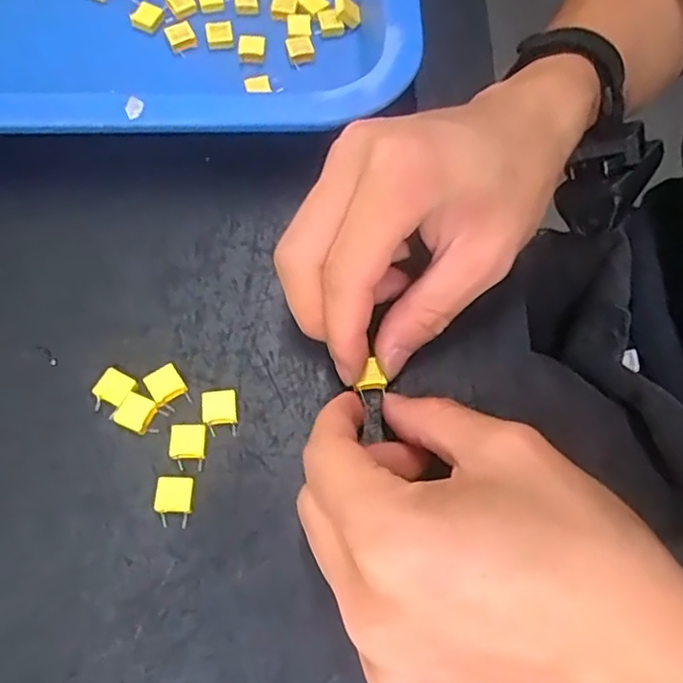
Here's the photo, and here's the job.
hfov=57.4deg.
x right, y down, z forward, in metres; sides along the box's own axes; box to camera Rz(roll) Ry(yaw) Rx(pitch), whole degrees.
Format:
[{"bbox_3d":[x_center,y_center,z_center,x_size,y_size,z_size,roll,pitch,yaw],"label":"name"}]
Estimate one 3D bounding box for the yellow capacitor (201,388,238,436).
[{"bbox_3d":[-0.048,0.028,0.247,0.013,0.006,0.018,-10,67,-4],"label":"yellow capacitor"}]

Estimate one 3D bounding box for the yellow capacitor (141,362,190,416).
[{"bbox_3d":[-0.070,0.019,0.251,0.014,0.004,0.018,-29,70,-12],"label":"yellow capacitor"}]

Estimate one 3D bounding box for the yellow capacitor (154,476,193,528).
[{"bbox_3d":[-0.063,0.060,0.234,0.014,0.005,0.018,0,67,0],"label":"yellow capacitor"}]

